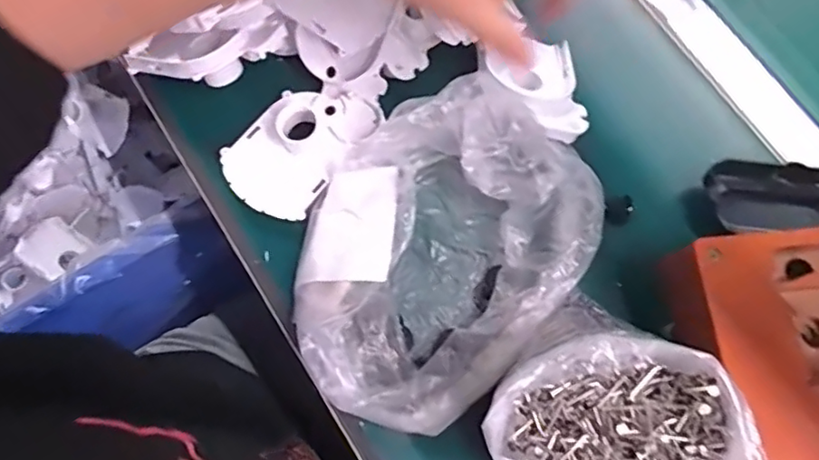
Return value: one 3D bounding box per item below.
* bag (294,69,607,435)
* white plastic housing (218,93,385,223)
[{"bbox_3d":[0.009,0.015,0.359,0.160,0.061,0.194,40,76,9],"label":"bag"},{"bbox_3d":[-0.073,-0.059,0.386,0.067,0.025,0.099,38,76,8],"label":"white plastic housing"}]

